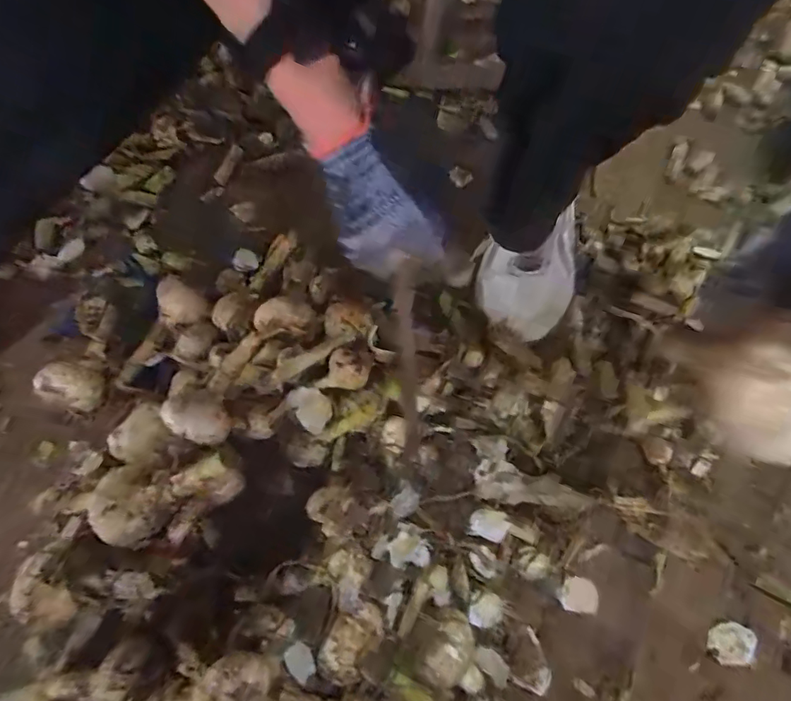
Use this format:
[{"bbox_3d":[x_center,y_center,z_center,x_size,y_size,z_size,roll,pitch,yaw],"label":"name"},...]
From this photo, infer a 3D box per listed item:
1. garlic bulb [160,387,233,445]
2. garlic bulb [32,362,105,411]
[{"bbox_3d":[-0.167,0.056,0.401,0.056,0.049,0.041,25,72,10],"label":"garlic bulb"},{"bbox_3d":[-0.313,0.033,0.452,0.048,0.043,0.046,17,71,7],"label":"garlic bulb"}]

